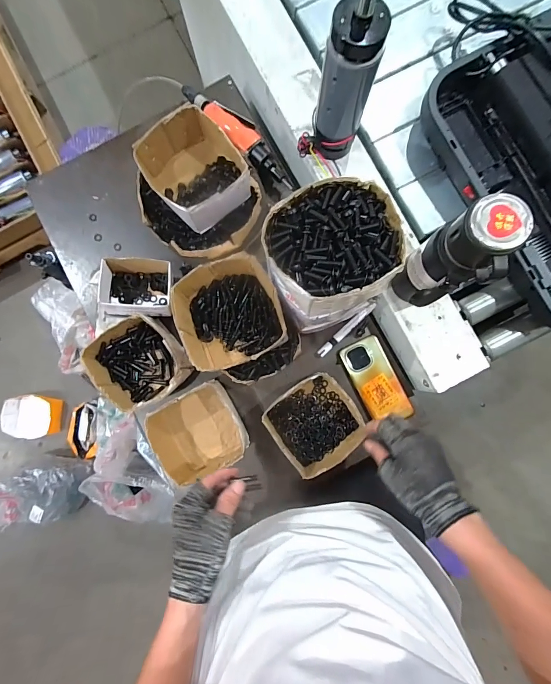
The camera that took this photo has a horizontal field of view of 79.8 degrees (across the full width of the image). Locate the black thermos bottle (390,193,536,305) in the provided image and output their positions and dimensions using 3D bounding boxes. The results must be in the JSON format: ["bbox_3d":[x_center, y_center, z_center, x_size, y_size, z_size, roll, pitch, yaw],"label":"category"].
[{"bbox_3d":[0.227,-0.102,0.443,0.065,0.224,0.082,-18,85,0],"label":"black thermos bottle"}]

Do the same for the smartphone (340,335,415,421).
[{"bbox_3d":[0.188,0.072,0.615,0.077,0.013,0.155,-24,85,-1],"label":"smartphone"}]

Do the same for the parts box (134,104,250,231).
[{"bbox_3d":[-0.134,-0.288,0.554,0.137,0.079,0.151,-35,85,-2],"label":"parts box"}]

